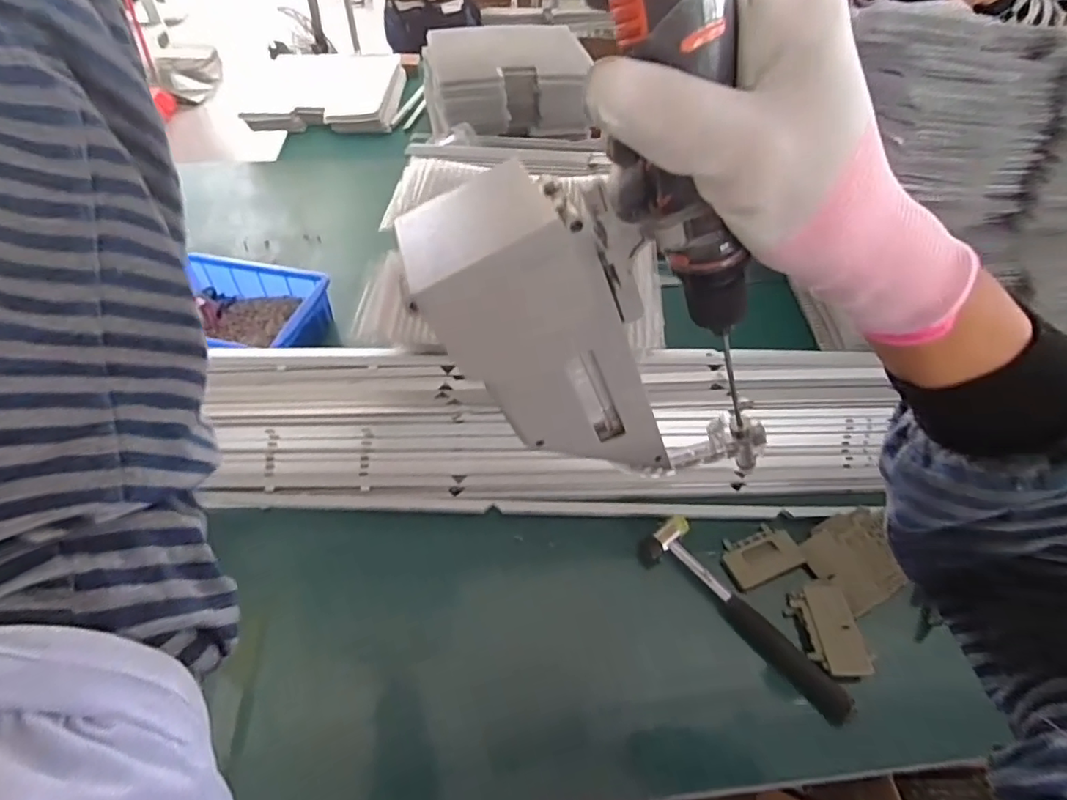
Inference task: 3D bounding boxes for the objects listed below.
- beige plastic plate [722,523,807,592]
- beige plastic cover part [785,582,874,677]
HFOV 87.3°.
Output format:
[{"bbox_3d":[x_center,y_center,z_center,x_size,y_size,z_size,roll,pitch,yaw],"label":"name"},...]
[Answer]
[{"bbox_3d":[0.252,0.172,0.621,0.084,0.014,0.055,-16,51,-14],"label":"beige plastic plate"},{"bbox_3d":[0.298,0.232,0.563,0.059,0.019,0.090,-5,49,-5],"label":"beige plastic cover part"}]

